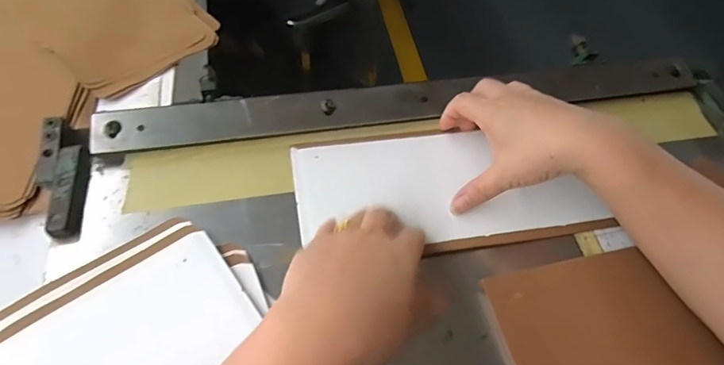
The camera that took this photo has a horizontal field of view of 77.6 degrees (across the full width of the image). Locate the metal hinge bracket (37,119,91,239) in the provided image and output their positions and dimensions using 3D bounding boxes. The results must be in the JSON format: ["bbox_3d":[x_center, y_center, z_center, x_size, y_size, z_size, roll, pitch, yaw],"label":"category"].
[{"bbox_3d":[-0.242,-0.006,0.364,0.036,0.019,0.108,-8,60,-9],"label":"metal hinge bracket"}]

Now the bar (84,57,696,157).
[{"bbox_3d":[0.052,-0.081,0.431,0.569,0.020,0.041,-8,60,-9],"label":"bar"}]

